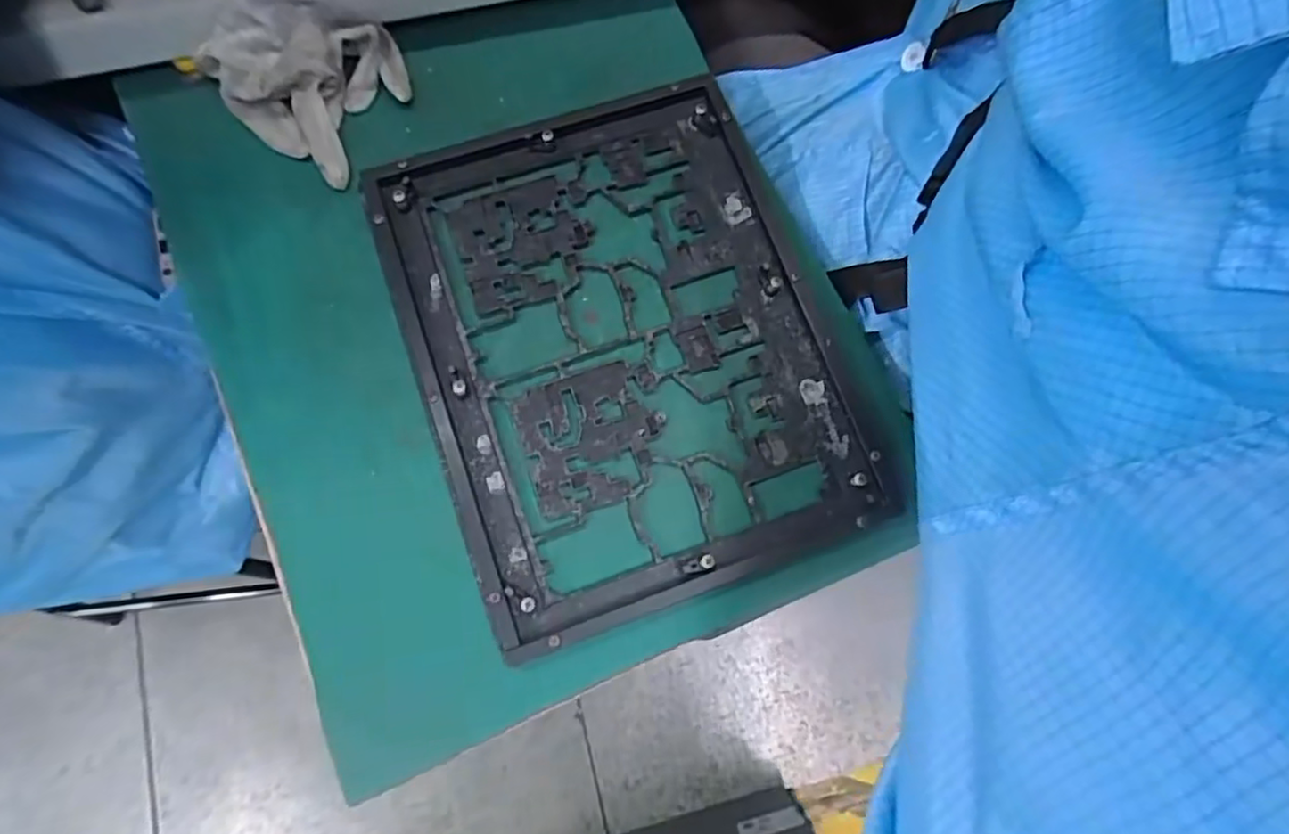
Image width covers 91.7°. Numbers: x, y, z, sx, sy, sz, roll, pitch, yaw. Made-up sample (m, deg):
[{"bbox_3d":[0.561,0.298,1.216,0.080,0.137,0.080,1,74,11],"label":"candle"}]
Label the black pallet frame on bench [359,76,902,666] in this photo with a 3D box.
[{"bbox_3d":[-0.015,-0.052,0.410,0.258,0.016,0.329,-19,78,-6],"label":"black pallet frame on bench"}]

